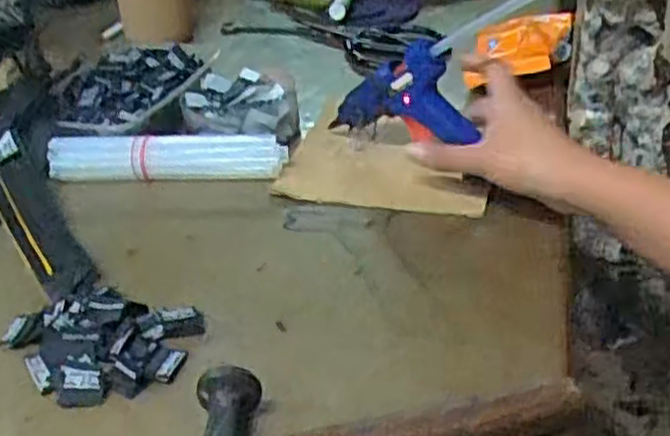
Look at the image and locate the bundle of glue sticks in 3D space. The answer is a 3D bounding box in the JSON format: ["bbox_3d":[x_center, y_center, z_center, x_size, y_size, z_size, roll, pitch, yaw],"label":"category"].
[{"bbox_3d":[-0.135,-0.049,0.615,0.190,0.039,0.032,-2,34,5],"label":"bundle of glue sticks"}]

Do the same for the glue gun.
[{"bbox_3d":[0.044,-0.097,0.582,0.111,0.080,0.026,14,38,28],"label":"glue gun"}]

